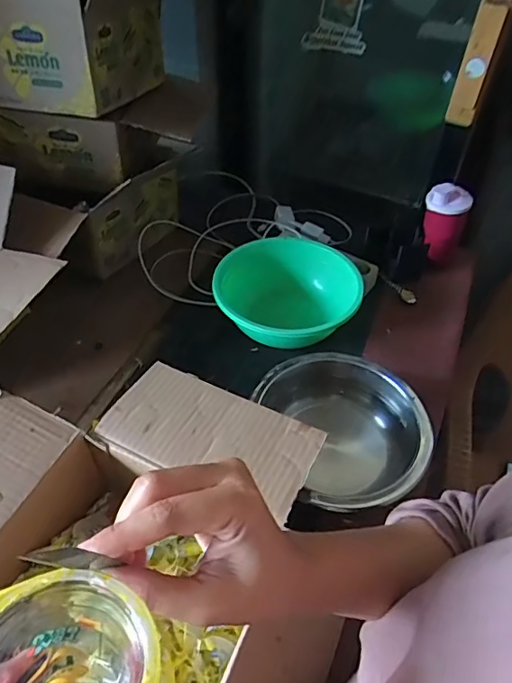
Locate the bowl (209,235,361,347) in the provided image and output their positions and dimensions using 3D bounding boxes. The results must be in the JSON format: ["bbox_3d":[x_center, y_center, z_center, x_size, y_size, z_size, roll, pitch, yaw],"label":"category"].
[{"bbox_3d":[0.048,-0.065,0.817,0.217,0.086,0.215,2,47,-2],"label":"bowl"}]

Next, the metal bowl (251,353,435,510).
[{"bbox_3d":[0.115,0.111,0.657,0.189,0.071,0.208,-15,51,-18],"label":"metal bowl"}]

